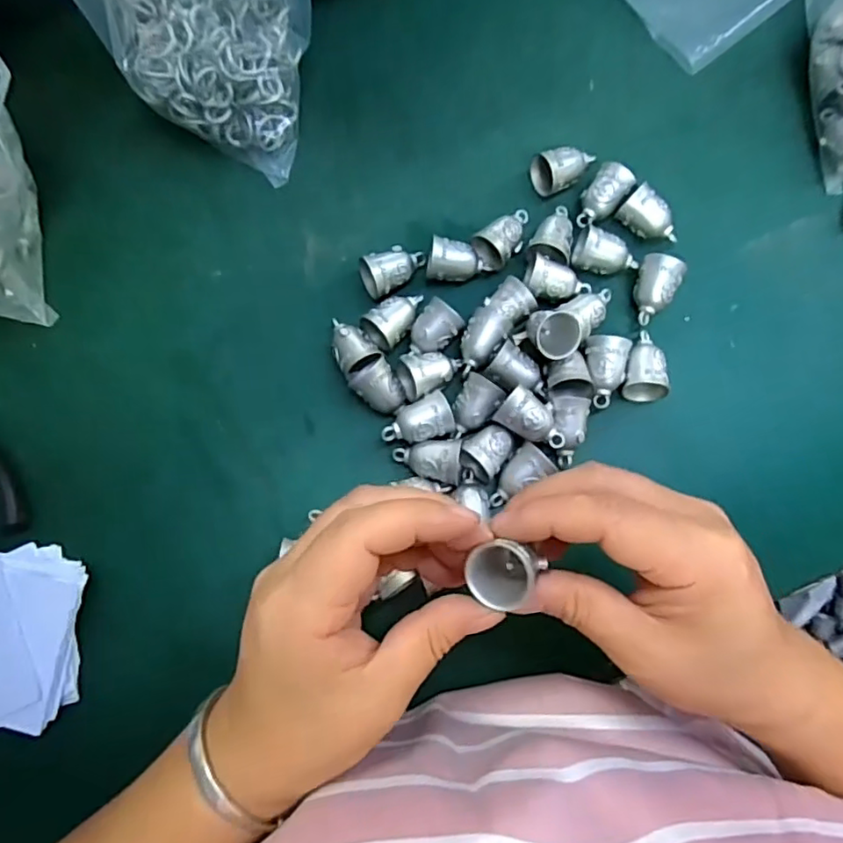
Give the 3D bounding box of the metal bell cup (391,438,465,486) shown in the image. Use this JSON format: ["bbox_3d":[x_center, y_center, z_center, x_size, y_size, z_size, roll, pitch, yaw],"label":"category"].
[{"bbox_3d":[0.003,0.020,0.313,0.035,0.021,0.023,7,79,3],"label":"metal bell cup"}]

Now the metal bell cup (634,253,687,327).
[{"bbox_3d":[0.130,-0.074,0.334,0.022,0.022,0.035,26,80,6],"label":"metal bell cup"}]

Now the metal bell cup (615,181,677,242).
[{"bbox_3d":[0.134,-0.119,0.342,0.035,0.023,0.019,34,81,8],"label":"metal bell cup"}]

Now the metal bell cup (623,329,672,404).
[{"bbox_3d":[0.121,-0.031,0.324,0.022,0.019,0.039,-6,78,0],"label":"metal bell cup"}]

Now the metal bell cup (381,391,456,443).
[{"bbox_3d":[-0.002,0.000,0.317,0.038,0.023,0.022,-14,78,-2],"label":"metal bell cup"}]

